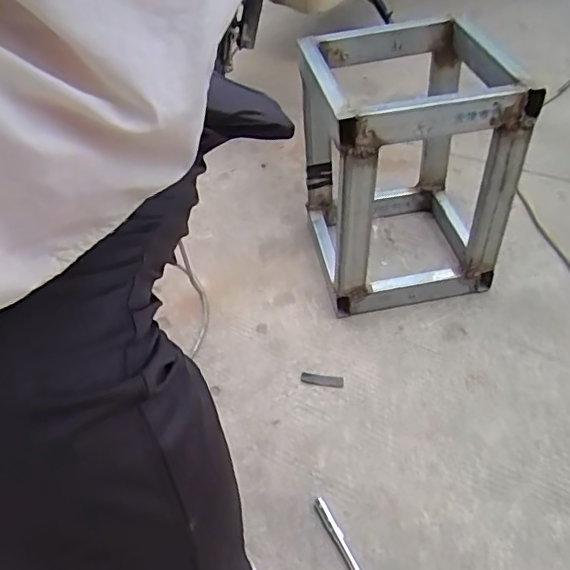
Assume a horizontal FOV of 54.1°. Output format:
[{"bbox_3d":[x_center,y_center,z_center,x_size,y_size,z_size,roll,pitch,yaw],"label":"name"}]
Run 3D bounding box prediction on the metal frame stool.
[{"bbox_3d":[0.170,-0.165,0.812,0.239,0.332,0.280,-10,45,-2],"label":"metal frame stool"}]

